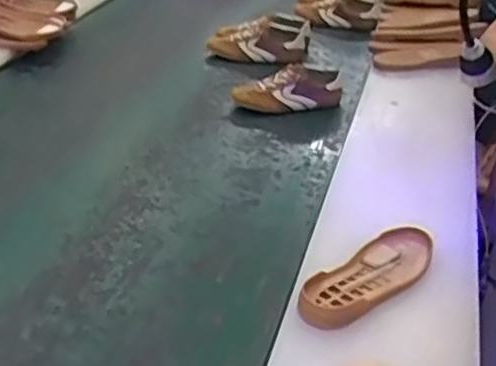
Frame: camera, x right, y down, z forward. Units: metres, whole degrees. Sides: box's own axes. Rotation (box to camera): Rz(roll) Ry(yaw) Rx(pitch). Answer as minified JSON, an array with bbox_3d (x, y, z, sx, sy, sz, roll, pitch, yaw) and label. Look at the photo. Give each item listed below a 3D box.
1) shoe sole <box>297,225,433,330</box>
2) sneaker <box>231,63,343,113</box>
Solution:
[{"bbox_3d":[0.175,0.126,0.943,0.093,0.028,0.262,27,38,33],"label":"shoe sole"},{"bbox_3d":[0.100,-0.214,1.534,0.247,0.087,0.100,1,32,-5],"label":"sneaker"}]

